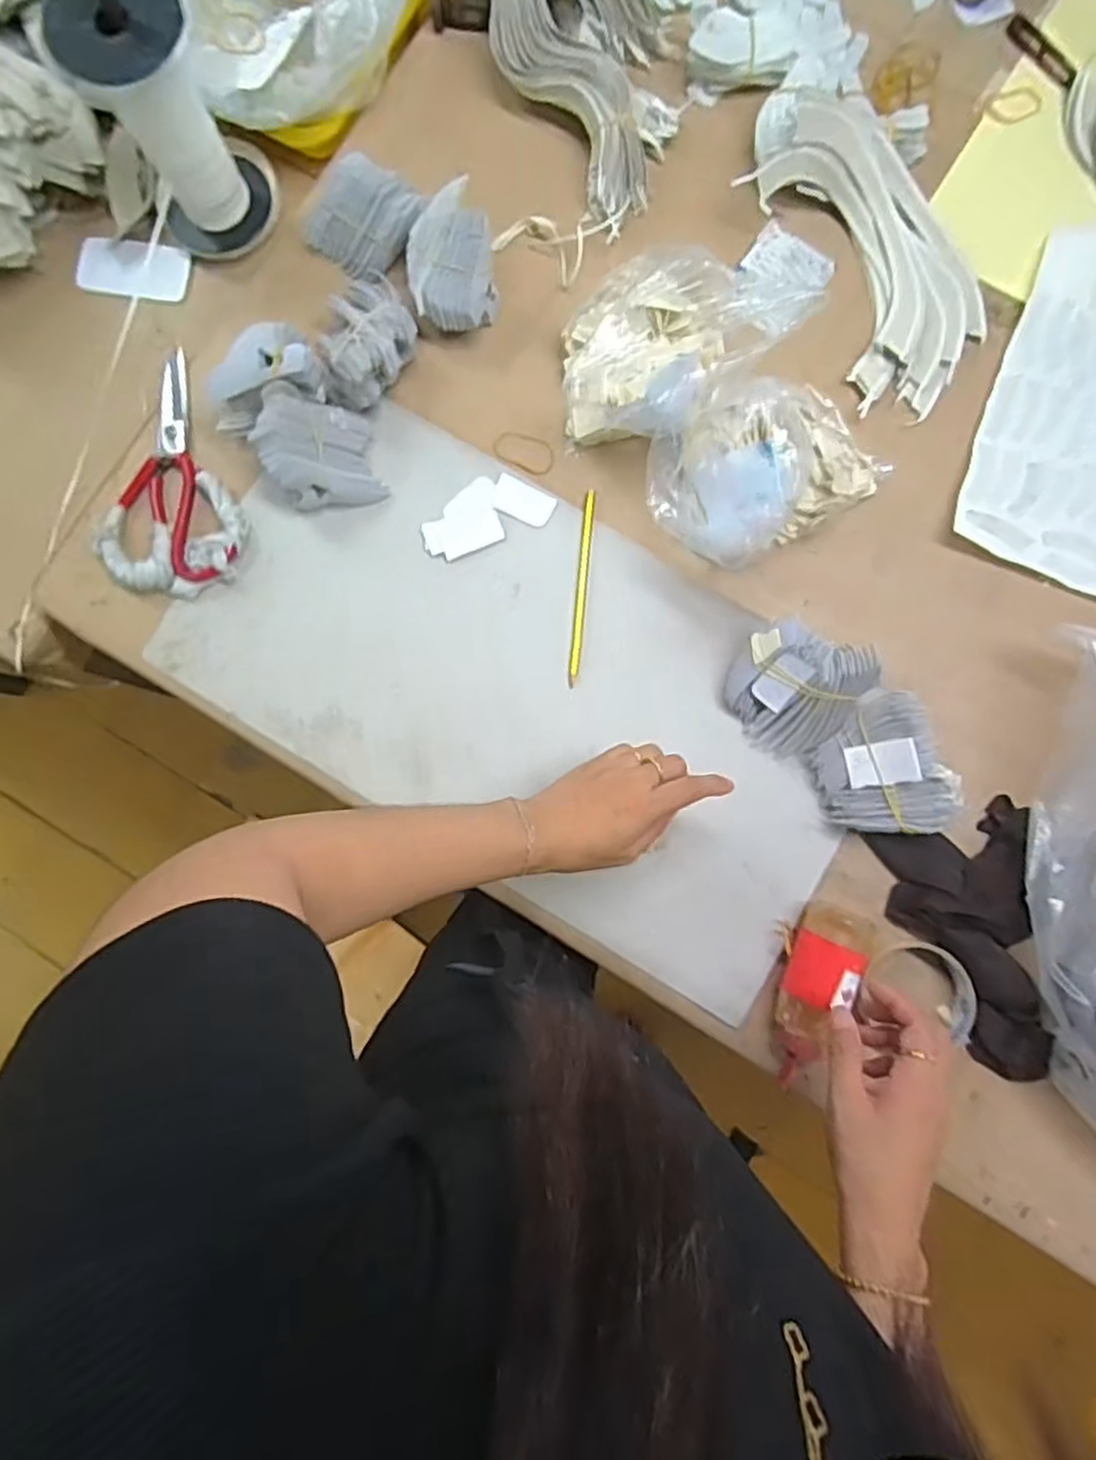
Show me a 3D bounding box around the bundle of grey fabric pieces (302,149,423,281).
[{"bbox_3d":[-0.158,-0.438,0.638,0.093,0.045,0.068,30,87,3],"label":"bundle of grey fabric pieces"}]

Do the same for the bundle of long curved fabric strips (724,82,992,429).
[{"bbox_3d":[0.274,-0.412,0.613,0.146,0.070,0.279,-30,86,-1],"label":"bundle of long curved fabric strips"}]

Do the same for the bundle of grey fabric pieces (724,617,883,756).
[{"bbox_3d":[0.195,-0.029,0.586,0.097,0.065,0.089,0,86,1],"label":"bundle of grey fabric pieces"}]

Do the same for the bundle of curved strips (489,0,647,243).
[{"bbox_3d":[0.010,-0.563,0.641,0.079,0.047,0.280,-31,86,-1],"label":"bundle of curved strips"}]

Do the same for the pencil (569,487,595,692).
[{"bbox_3d":[0.027,-0.121,0.627,0.011,0.004,0.166,6,86,2],"label":"pencil"}]

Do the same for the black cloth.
[{"bbox_3d":[0.342,0.169,0.581,0.111,0.033,0.201,-16,85,0],"label":"black cloth"}]

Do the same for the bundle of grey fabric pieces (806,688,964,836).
[{"bbox_3d":[0.258,0.029,0.581,0.089,0.065,0.113,-17,85,0],"label":"bundle of grey fabric pieces"}]

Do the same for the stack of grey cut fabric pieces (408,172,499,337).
[{"bbox_3d":[-0.082,-0.391,0.619,0.071,0.068,0.105,-5,85,1],"label":"stack of grey cut fabric pieces"}]

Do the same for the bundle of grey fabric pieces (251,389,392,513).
[{"bbox_3d":[-0.192,-0.232,0.615,0.093,0.055,0.083,-9,85,1],"label":"bundle of grey fabric pieces"}]

